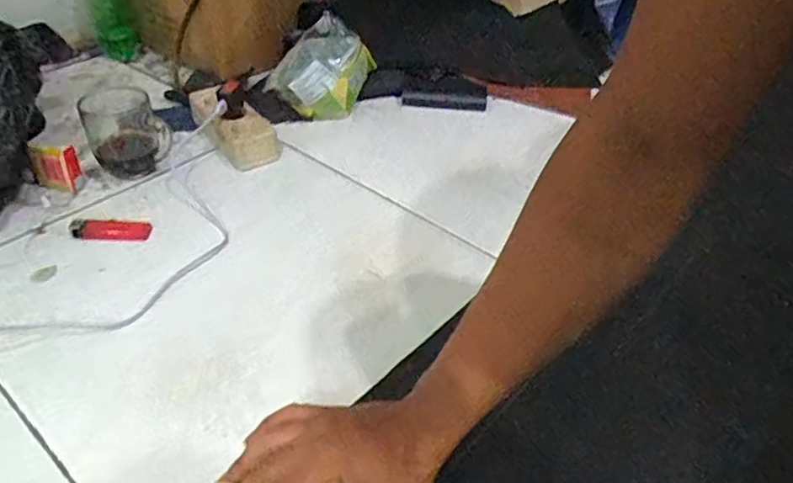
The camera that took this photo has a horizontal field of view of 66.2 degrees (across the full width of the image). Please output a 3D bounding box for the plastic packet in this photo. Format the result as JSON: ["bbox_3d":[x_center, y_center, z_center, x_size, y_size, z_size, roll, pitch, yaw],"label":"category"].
[{"bbox_3d":[-0.094,-0.224,0.806,0.126,0.109,0.030,-57,28,-6],"label":"plastic packet"}]

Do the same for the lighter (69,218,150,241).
[{"bbox_3d":[-0.293,-0.013,0.624,0.076,0.011,0.029,-2,39,-7],"label":"lighter"}]

